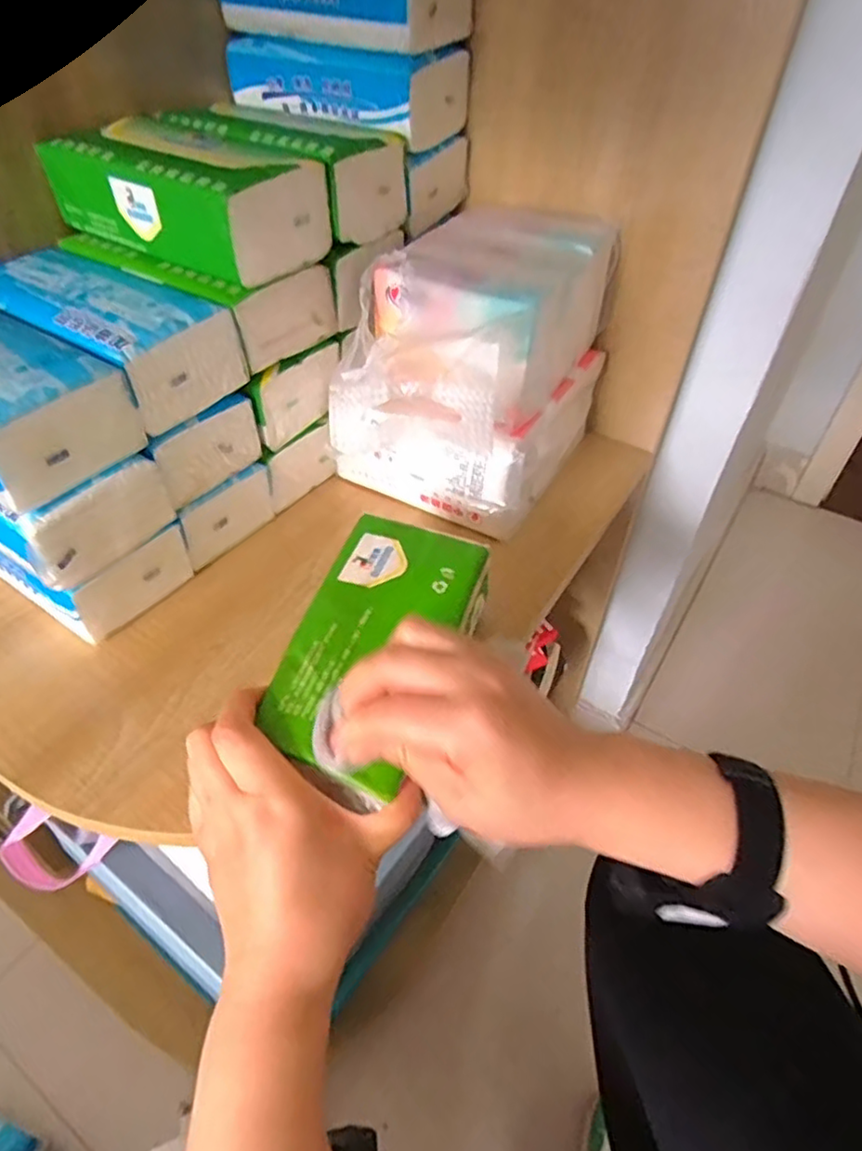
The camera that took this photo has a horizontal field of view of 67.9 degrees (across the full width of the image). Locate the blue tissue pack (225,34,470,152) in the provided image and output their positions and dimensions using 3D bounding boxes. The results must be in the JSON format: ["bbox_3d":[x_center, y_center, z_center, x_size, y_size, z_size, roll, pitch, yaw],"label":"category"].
[{"bbox_3d":[-0.064,-0.389,0.508,0.178,0.051,0.090,26,48,22],"label":"blue tissue pack"}]

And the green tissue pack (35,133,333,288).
[{"bbox_3d":[-0.163,-0.256,0.432,0.168,0.059,0.087,25,48,21],"label":"green tissue pack"}]

